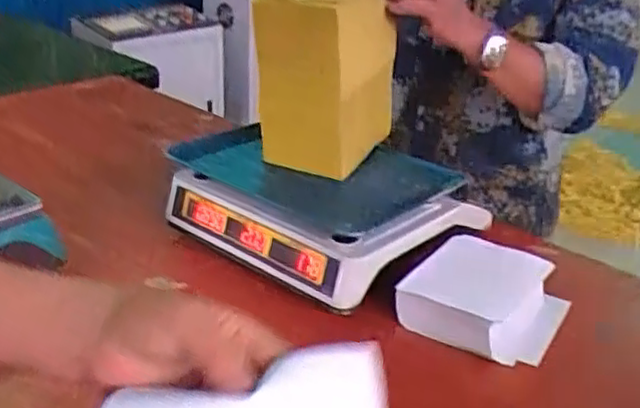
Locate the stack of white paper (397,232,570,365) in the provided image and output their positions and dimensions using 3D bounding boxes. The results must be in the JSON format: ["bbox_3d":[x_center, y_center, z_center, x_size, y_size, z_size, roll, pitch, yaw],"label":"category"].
[{"bbox_3d":[0.185,0.104,0.792,0.161,0.068,0.156,15,26,25],"label":"stack of white paper"}]

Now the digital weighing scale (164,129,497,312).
[{"bbox_3d":[-0.009,-0.004,0.951,0.350,0.115,0.313,22,32,35],"label":"digital weighing scale"}]

